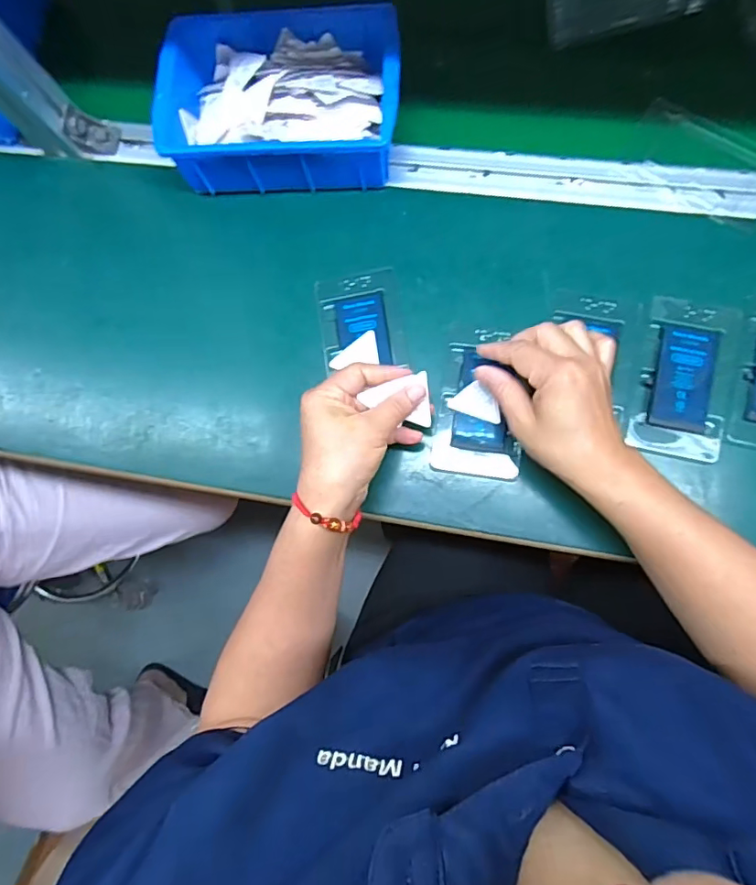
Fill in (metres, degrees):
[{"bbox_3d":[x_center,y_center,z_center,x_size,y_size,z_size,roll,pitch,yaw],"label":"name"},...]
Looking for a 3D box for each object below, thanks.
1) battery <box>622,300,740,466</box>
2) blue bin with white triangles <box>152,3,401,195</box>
[{"bbox_3d":[0.249,-0.053,0.422,0.069,0.010,0.130,12,83,7],"label":"battery"},{"bbox_3d":[-0.081,-0.303,0.468,0.201,0.073,0.151,5,82,6],"label":"blue bin with white triangles"}]

